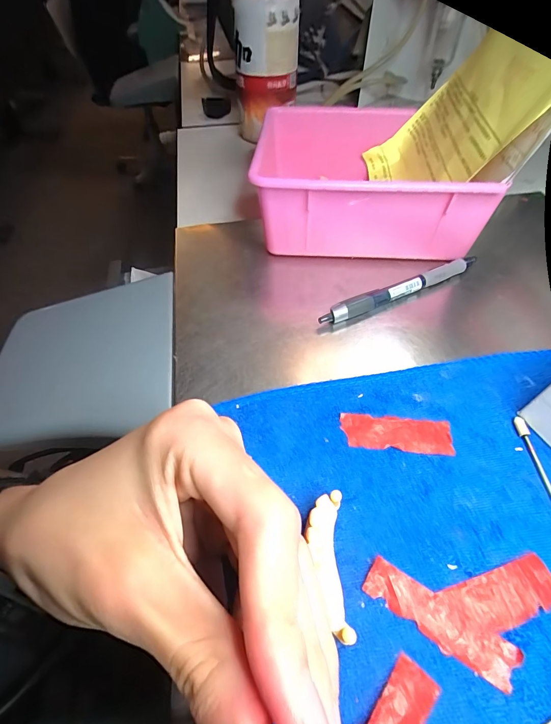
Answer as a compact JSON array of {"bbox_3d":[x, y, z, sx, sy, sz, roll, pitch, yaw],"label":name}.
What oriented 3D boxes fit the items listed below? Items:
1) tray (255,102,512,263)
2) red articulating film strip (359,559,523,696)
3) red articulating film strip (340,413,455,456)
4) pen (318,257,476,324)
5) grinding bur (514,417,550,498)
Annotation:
[{"bbox_3d":[0.070,-0.158,0.300,0.163,0.065,0.159,1,53,3],"label":"tray"},{"bbox_3d":[0.065,0.104,0.140,0.058,0.004,0.016,26,58,20],"label":"red articulating film strip"},{"bbox_3d":[0.065,0.039,0.189,0.057,0.004,0.019,5,53,6],"label":"red articulating film strip"},{"bbox_3d":[0.090,-0.053,0.254,0.133,0.013,0.011,-22,55,-14],"label":"pen"},{"bbox_3d":[0.134,0.050,0.178,0.005,0.004,0.047,-3,53,0],"label":"grinding bur"}]

